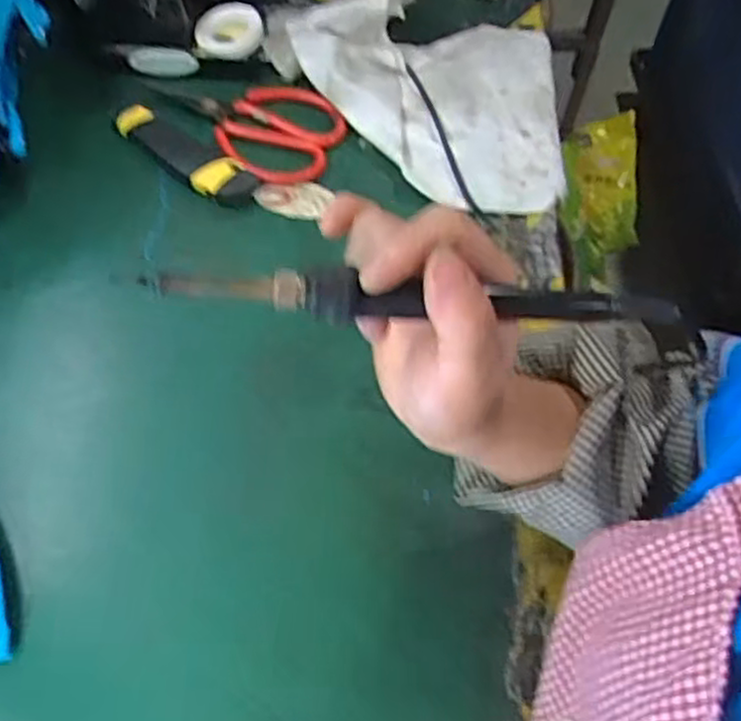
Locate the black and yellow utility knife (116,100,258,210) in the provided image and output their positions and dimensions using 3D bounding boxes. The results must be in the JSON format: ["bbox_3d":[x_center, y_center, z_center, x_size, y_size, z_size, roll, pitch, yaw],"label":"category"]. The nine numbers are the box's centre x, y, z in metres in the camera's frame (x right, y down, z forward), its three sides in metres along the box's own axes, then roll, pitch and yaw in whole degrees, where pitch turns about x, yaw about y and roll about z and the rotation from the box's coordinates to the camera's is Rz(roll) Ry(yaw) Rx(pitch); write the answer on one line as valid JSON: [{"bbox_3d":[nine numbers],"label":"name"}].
[{"bbox_3d":[-0.160,-0.176,0.631,0.144,0.015,0.041,33,66,15],"label":"black and yellow utility knife"}]

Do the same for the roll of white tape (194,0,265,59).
[{"bbox_3d":[-0.130,-0.304,0.691,0.062,0.021,0.057,1,62,-2],"label":"roll of white tape"}]

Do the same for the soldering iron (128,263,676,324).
[{"bbox_3d":[0.020,-0.024,0.282,0.200,0.012,0.018,2,61,-10],"label":"soldering iron"}]

